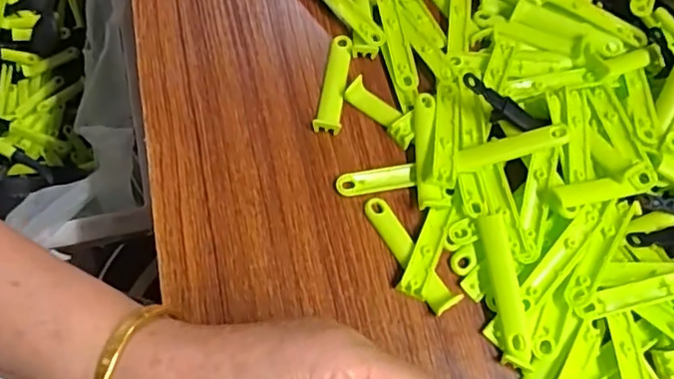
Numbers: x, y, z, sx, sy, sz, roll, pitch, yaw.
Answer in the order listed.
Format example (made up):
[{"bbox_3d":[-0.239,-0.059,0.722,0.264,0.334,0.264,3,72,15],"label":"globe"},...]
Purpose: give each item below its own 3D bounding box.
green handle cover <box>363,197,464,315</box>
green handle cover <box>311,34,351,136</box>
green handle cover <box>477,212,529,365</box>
[{"bbox_3d":[0.040,0.036,0.331,0.016,0.006,0.075,-31,71,-17],"label":"green handle cover"},{"bbox_3d":[-0.001,-0.070,0.375,0.016,0.011,0.073,9,65,0],"label":"green handle cover"},{"bbox_3d":[0.092,0.052,0.320,0.013,0.008,0.079,-6,66,-7],"label":"green handle cover"}]

